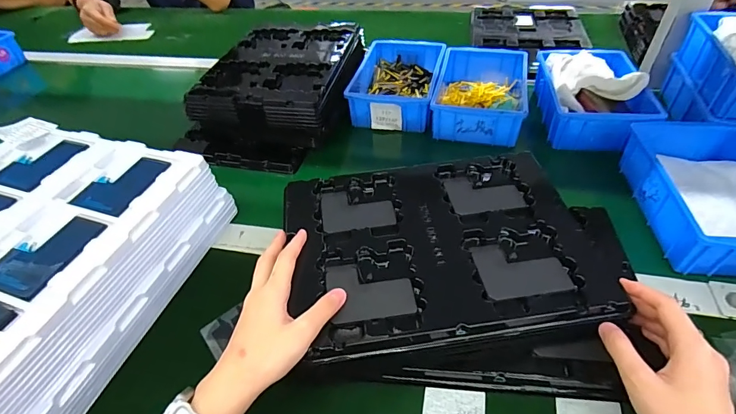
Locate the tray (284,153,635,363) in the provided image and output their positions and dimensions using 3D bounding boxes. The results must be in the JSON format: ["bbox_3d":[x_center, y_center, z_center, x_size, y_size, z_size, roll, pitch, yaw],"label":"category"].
[{"bbox_3d":[0.068,0.034,0.400,0.285,0.025,0.221,-7,45,-4],"label":"tray"}]

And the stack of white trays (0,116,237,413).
[{"bbox_3d":[-0.370,0.058,0.431,0.305,0.089,0.326,12,48,16],"label":"stack of white trays"}]

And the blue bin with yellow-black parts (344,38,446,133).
[{"bbox_3d":[0.053,-0.217,0.691,0.137,0.060,0.211,9,47,12],"label":"blue bin with yellow-black parts"}]

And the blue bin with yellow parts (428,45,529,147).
[{"bbox_3d":[0.182,-0.187,0.649,0.125,0.057,0.205,9,47,12],"label":"blue bin with yellow parts"}]

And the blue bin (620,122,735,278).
[{"bbox_3d":[0.397,-0.015,0.460,0.135,0.062,0.202,2,46,6],"label":"blue bin"}]

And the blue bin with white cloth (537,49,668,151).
[{"bbox_3d":[0.341,-0.170,0.607,0.136,0.075,0.215,3,46,7],"label":"blue bin with white cloth"}]

